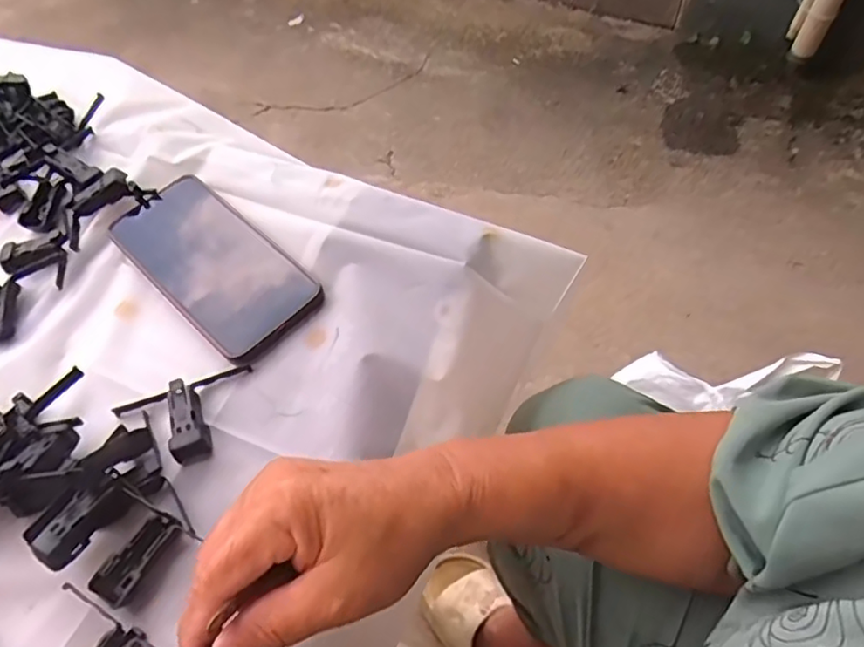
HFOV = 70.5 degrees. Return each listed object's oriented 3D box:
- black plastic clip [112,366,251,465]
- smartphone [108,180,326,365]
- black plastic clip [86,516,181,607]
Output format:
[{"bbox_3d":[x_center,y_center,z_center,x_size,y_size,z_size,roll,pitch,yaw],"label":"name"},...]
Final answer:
[{"bbox_3d":[-0.147,0.056,0.363,0.080,0.013,0.051,-17,56,-10],"label":"black plastic clip"},{"bbox_3d":[-0.157,-0.045,0.432,0.168,0.013,0.079,39,67,23],"label":"smartphone"},{"bbox_3d":[-0.154,0.122,0.320,0.019,0.012,0.048,30,61,21],"label":"black plastic clip"}]

